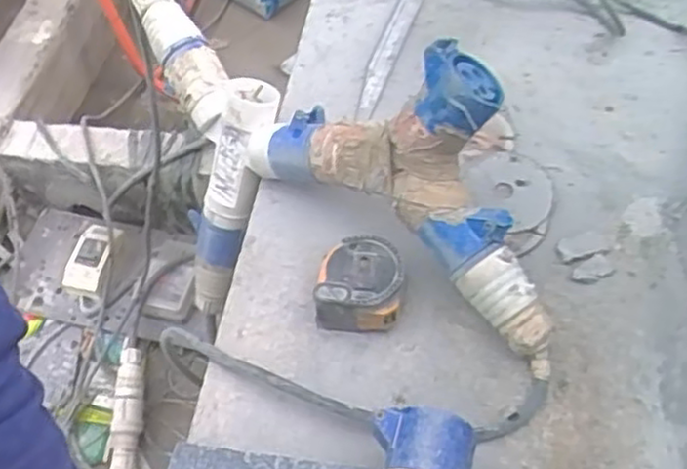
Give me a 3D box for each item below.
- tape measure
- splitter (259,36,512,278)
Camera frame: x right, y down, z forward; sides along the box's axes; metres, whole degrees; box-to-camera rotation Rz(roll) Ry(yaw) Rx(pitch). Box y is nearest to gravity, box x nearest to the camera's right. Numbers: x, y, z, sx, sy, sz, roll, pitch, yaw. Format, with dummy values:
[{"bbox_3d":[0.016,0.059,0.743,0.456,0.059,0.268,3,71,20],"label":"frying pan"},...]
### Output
[{"bbox_3d":[0.014,0.040,0.572,0.067,0.040,0.067,2,56,8],"label":"tape measure"},{"bbox_3d":[0.035,-0.072,0.568,0.229,0.155,0.088,34,63,25],"label":"splitter"}]

